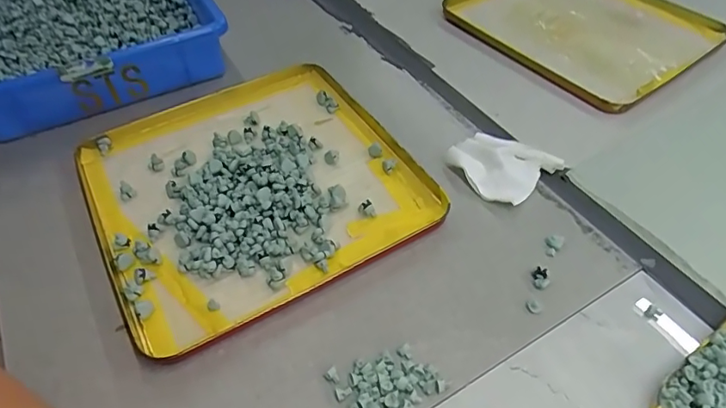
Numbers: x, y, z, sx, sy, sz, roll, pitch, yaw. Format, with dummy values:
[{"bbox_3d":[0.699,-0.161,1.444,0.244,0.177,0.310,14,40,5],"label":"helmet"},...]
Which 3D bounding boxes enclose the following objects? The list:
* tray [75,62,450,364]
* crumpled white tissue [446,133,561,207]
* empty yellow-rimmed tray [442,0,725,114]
[{"bbox_3d":[-0.093,-0.022,0.422,0.242,0.017,0.252,-25,52,-18],"label":"tray"},{"bbox_3d":[0.114,-0.033,0.425,0.071,0.013,0.075,-33,55,-24],"label":"crumpled white tissue"},{"bbox_3d":[0.231,-0.194,0.554,0.215,0.020,0.241,-31,54,-23],"label":"empty yellow-rimmed tray"}]

